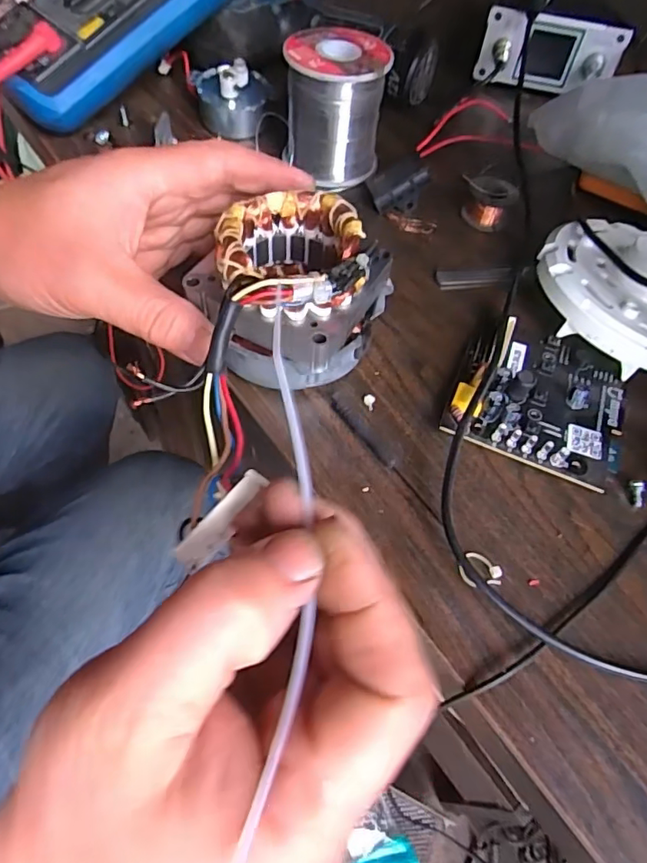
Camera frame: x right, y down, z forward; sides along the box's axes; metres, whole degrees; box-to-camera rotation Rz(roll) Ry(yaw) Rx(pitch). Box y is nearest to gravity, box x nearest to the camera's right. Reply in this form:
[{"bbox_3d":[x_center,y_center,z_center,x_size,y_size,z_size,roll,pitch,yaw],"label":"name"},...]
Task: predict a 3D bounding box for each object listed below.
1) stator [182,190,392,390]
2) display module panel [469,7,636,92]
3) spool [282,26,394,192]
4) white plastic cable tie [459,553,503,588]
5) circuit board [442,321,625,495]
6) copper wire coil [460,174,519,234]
[{"bbox_3d":[-0.014,-0.060,0.233,0.068,0.059,0.082,35,61,16],"label":"stator"},{"bbox_3d":[0.174,-0.286,0.409,0.105,0.053,0.021,11,57,2],"label":"display module panel"},{"bbox_3d":[0.006,-0.199,0.327,0.059,0.067,0.056,-4,58,-8],"label":"spool"},{"bbox_3d":[0.062,0.055,0.209,0.017,0.004,0.013,13,57,3],"label":"white plastic cable tie"},{"bbox_3d":[0.104,-0.020,0.251,0.077,0.019,0.081,22,58,9],"label":"circuit board"},{"bbox_3d":[0.100,-0.142,0.324,0.023,0.023,0.029,-9,59,-10],"label":"copper wire coil"}]

